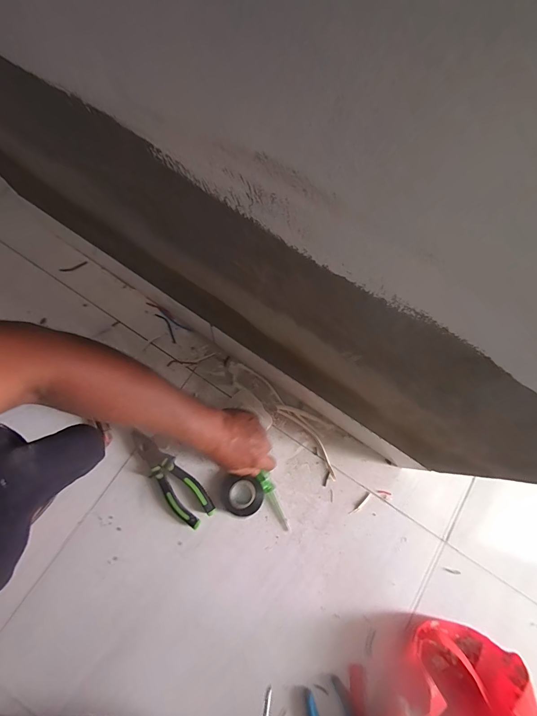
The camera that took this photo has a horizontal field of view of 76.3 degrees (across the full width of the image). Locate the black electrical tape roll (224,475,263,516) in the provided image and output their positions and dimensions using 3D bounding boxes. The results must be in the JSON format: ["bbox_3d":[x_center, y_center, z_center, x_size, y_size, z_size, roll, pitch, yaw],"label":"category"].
[{"bbox_3d":[-0.039,0.220,0.541,0.061,0.019,0.055,0,75,-4],"label":"black electrical tape roll"}]

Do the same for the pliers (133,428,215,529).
[{"bbox_3d":[-0.153,0.188,0.539,0.052,0.024,0.165,-39,81,-12],"label":"pliers"}]

